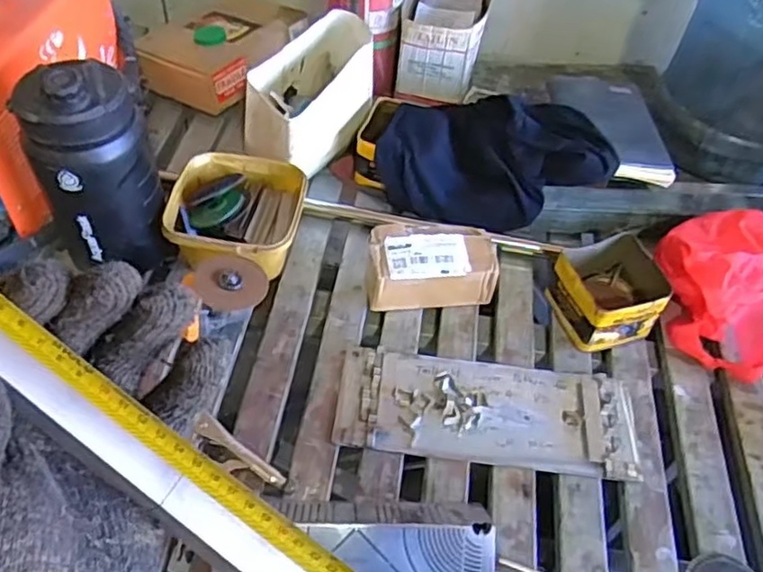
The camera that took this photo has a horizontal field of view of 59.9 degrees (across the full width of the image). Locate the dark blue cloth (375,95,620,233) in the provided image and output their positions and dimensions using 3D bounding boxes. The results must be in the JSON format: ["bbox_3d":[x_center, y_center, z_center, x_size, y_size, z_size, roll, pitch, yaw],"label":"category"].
[{"bbox_3d":[0.155,-0.199,0.997,0.315,0.109,0.203,-6,51,-11],"label":"dark blue cloth"}]

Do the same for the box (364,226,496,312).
[{"bbox_3d":[0.067,-0.026,0.917,0.172,0.078,0.104,-1,50,-6],"label":"box"}]

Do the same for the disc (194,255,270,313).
[{"bbox_3d":[-0.183,-0.004,0.814,0.083,0.012,0.070,-8,82,-15],"label":"disc"}]

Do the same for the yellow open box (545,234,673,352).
[{"bbox_3d":[0.303,0.006,0.896,0.132,0.080,0.135,-10,52,-14],"label":"yellow open box"}]

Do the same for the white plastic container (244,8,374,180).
[{"bbox_3d":[-0.095,-0.288,1.001,0.112,0.147,0.243,26,52,16],"label":"white plastic container"}]

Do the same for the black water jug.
[{"bbox_3d":[-0.348,-0.141,0.813,0.130,0.287,0.106,-18,54,-20],"label":"black water jug"}]

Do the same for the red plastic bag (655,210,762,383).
[{"bbox_3d":[0.459,-0.005,0.881,0.178,0.112,0.187,27,53,16],"label":"red plastic bag"}]

